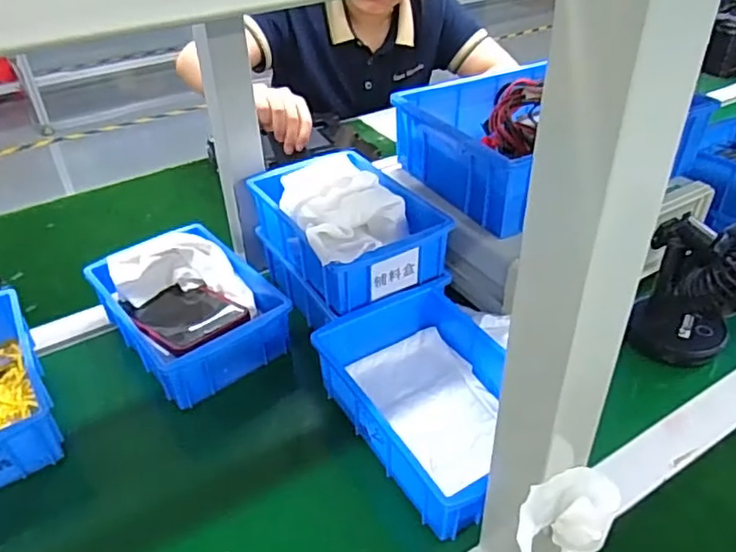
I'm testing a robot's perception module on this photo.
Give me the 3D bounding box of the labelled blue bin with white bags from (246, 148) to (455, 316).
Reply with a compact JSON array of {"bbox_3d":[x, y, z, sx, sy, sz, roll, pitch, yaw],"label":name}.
[{"bbox_3d":[-0.024,-0.058,0.619,0.136,0.065,0.193,-20,40,-23],"label":"labelled blue bin with white bags"}]

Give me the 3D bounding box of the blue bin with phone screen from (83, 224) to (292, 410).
[{"bbox_3d":[-0.178,0.033,0.612,0.137,0.081,0.180,-28,44,-31],"label":"blue bin with phone screen"}]

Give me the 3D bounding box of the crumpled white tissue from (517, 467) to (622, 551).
[{"bbox_3d":[0.115,0.146,0.359,0.056,0.057,0.030,-13,38,-15],"label":"crumpled white tissue"}]

